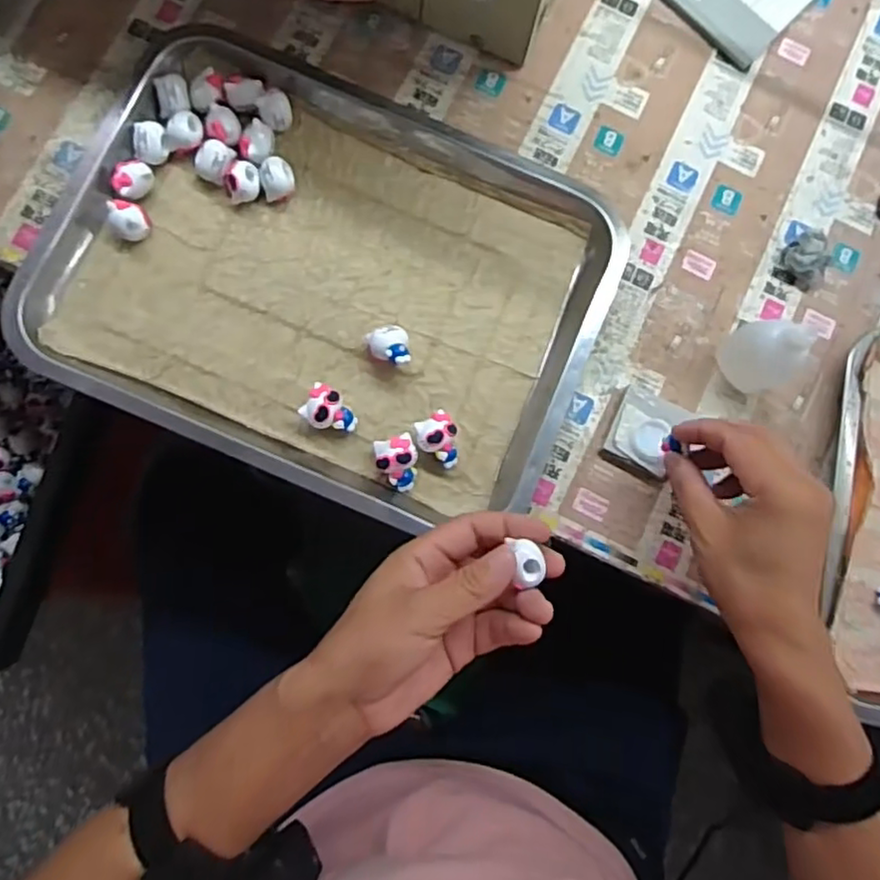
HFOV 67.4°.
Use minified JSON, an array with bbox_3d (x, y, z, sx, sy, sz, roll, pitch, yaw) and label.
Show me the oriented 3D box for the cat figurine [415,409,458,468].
[{"bbox_3d":[0.001,0.001,0.429,0.025,0.026,0.035,-30,86,-7],"label":"cat figurine"}]

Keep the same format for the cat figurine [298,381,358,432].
[{"bbox_3d":[-0.070,-0.017,0.422,0.034,0.023,0.025,33,81,0],"label":"cat figurine"}]

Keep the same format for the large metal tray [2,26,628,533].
[{"bbox_3d":[-0.072,-0.110,0.439,0.355,0.030,0.265,23,82,-1],"label":"large metal tray"}]

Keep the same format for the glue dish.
[{"bbox_3d":[0.140,-0.005,0.449,0.047,0.019,0.053,26,81,-1],"label":"glue dish"}]

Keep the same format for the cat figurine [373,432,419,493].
[{"bbox_3d":[-0.026,0.015,0.424,0.026,0.020,0.034,-16,84,-6],"label":"cat figurine"}]

